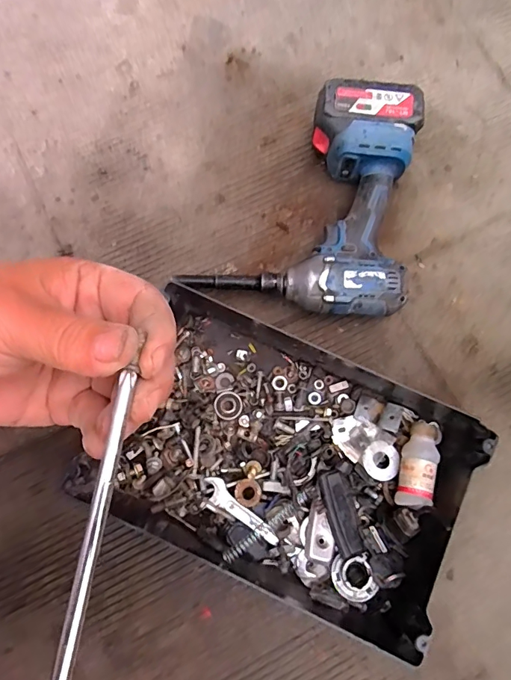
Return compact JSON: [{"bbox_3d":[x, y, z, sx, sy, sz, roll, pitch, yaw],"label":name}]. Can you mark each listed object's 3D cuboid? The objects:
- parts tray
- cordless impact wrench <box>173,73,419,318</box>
[{"bbox_3d":[0.027,0.114,0.434,0.325,0.079,0.234,25,79,5],"label":"parts tray"},{"bbox_3d":[0.049,-0.156,0.486,0.233,0.075,0.250,7,78,1],"label":"cordless impact wrench"}]

